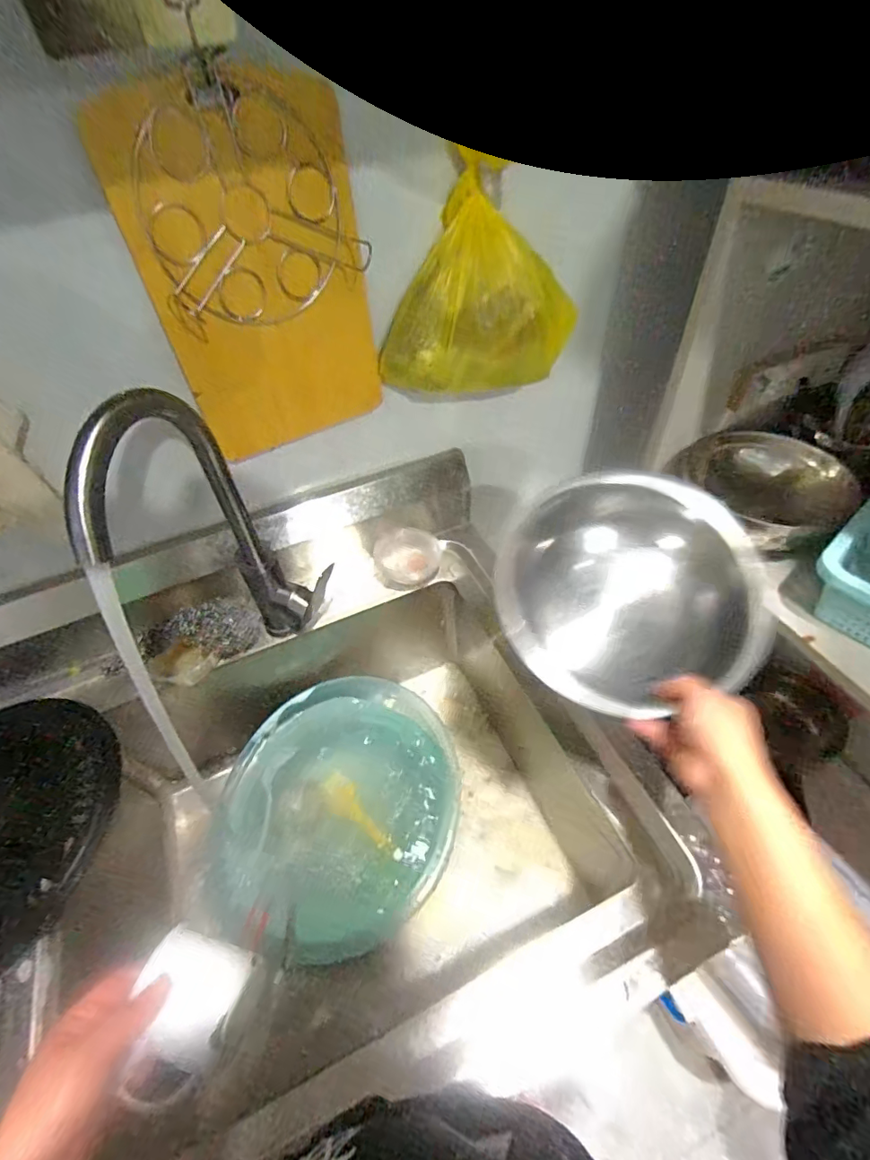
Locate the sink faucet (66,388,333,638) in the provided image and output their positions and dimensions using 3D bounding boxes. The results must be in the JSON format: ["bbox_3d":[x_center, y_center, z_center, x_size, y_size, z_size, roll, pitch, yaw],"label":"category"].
[{"bbox_3d":[-0.189,-0.018,0.473,0.087,0.334,0.192,2,50,6],"label":"sink faucet"}]

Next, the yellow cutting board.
[{"bbox_3d":[-0.148,-0.257,0.444,0.184,0.277,0.014,-26,46,-19],"label":"yellow cutting board"}]

